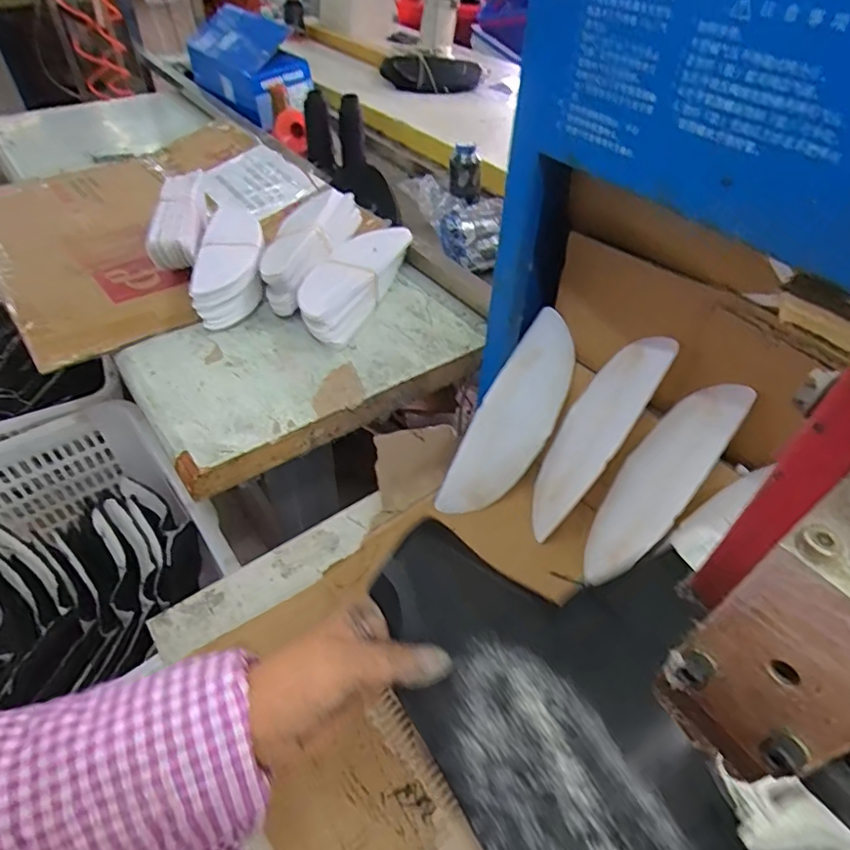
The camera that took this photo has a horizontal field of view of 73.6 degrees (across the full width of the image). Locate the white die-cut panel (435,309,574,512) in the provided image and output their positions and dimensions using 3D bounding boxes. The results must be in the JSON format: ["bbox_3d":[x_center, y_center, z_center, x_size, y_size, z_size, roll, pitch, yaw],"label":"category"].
[{"bbox_3d":[0.087,0.000,0.560,0.075,0.214,0.007,28,10,-9],"label":"white die-cut panel"}]

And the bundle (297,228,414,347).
[{"bbox_3d":[-0.094,-0.189,0.738,0.078,0.061,0.227,16,46,13],"label":"bundle"}]

